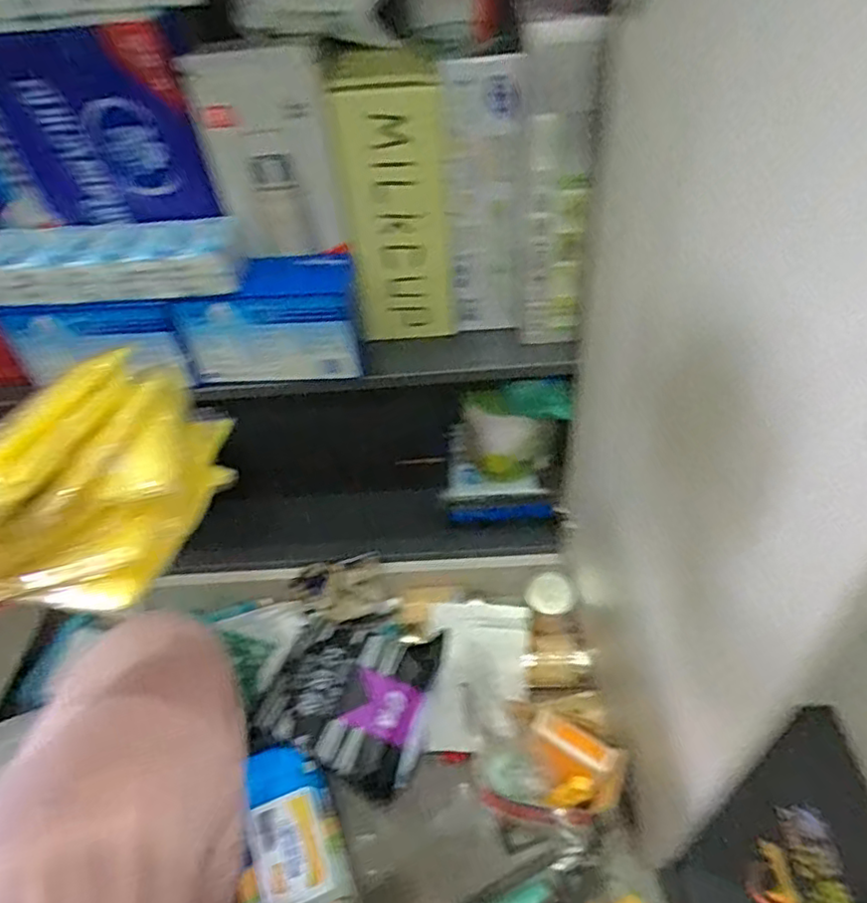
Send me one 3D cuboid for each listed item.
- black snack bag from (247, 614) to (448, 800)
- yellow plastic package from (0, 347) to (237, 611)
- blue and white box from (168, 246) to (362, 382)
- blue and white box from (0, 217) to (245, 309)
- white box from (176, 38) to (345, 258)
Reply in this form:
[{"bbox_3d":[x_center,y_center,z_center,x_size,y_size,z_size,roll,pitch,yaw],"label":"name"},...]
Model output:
[{"bbox_3d":[-0.107,0.293,0.791,0.208,0.055,0.179,13,48,19],"label":"black snack bag"},{"bbox_3d":[-0.151,0.018,0.273,0.130,0.088,0.057,-34,51,-25],"label":"yellow plastic package"},{"bbox_3d":[-0.175,-0.141,0.701,0.184,0.113,0.066,-6,45,1],"label":"blue and white box"},{"bbox_3d":[-0.329,-0.191,0.648,0.262,0.057,0.070,-4,45,3],"label":"blue and white box"},{"bbox_3d":[-0.158,-0.283,0.625,0.118,0.184,0.043,-14,45,-8],"label":"white box"}]

